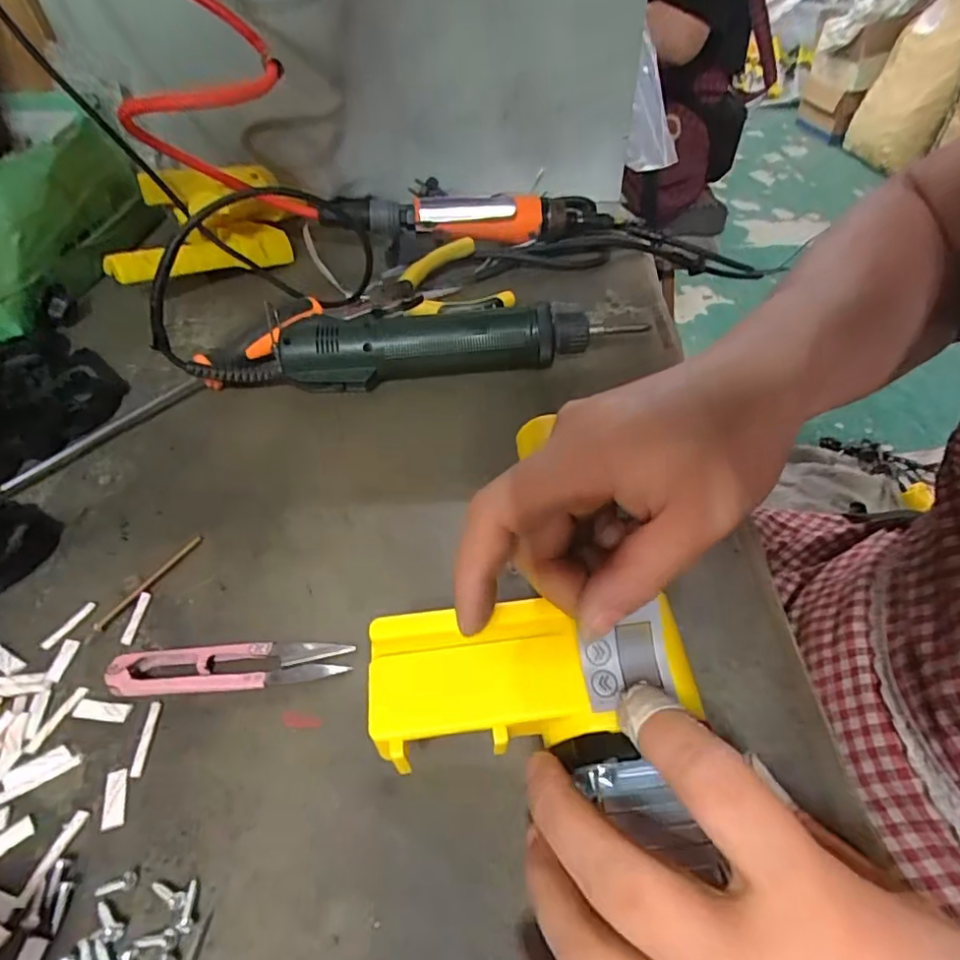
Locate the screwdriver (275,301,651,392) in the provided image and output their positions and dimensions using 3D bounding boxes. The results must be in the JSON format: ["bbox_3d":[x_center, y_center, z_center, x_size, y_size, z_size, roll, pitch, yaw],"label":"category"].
[{"bbox_3d":[-0.014,-0.095,0.394,0.246,0.041,0.042,-6,46,-3],"label":"screwdriver"}]

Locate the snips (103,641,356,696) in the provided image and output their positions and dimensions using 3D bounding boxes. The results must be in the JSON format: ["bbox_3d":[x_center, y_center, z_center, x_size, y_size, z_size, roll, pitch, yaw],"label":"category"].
[{"bbox_3d":[-0.110,0.082,0.250,0.102,0.009,0.022,-4,46,-1],"label":"snips"}]

